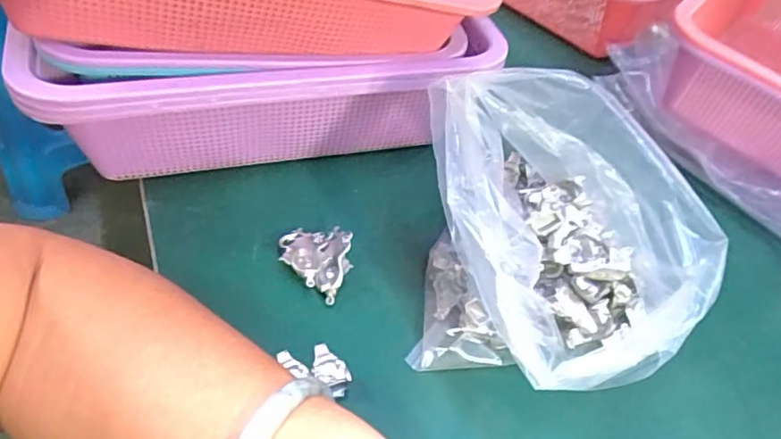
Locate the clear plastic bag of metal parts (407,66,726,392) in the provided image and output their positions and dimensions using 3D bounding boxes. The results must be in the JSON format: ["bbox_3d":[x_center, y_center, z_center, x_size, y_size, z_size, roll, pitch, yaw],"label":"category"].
[{"bbox_3d":[0.085,0.018,0.304,0.133,0.129,0.143,5,45,-3],"label":"clear plastic bag of metal parts"}]

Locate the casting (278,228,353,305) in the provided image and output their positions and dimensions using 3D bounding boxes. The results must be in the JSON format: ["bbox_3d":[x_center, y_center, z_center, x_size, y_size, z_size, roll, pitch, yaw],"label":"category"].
[{"bbox_3d":[-0.045,0.021,0.356,0.049,0.020,0.040,26,48,18],"label":"casting"}]

